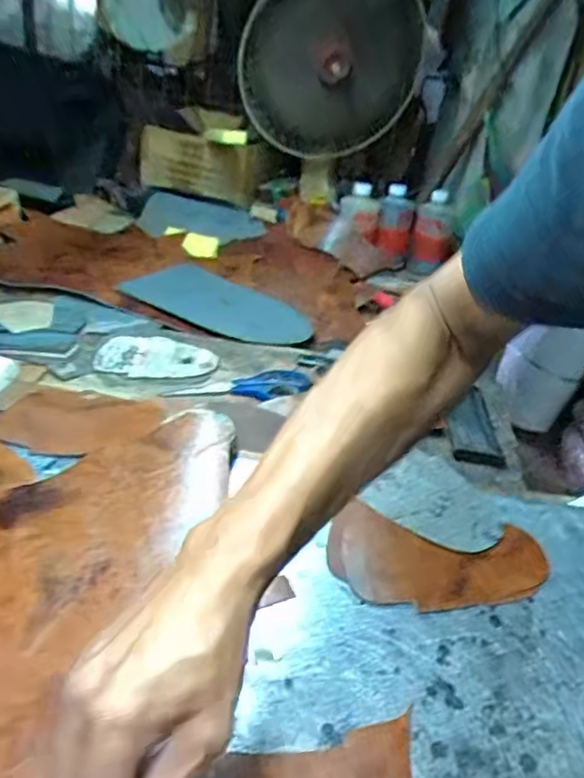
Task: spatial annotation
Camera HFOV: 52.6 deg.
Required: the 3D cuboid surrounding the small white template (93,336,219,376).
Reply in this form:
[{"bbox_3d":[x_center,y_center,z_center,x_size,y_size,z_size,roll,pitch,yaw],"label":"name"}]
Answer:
[{"bbox_3d":[-0.177,-0.043,0.775,0.154,0.006,0.083,2,40,-1],"label":"small white template"}]

